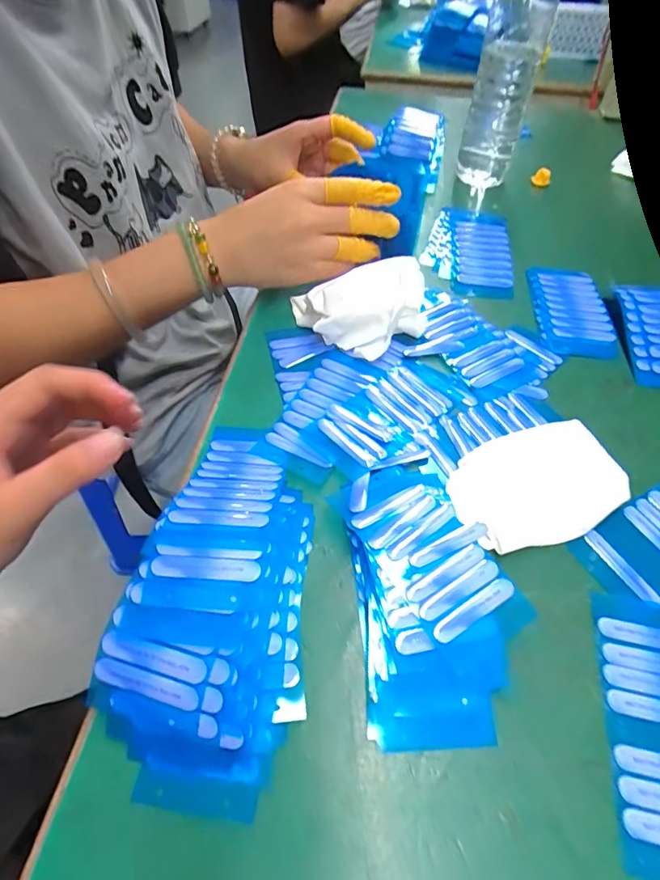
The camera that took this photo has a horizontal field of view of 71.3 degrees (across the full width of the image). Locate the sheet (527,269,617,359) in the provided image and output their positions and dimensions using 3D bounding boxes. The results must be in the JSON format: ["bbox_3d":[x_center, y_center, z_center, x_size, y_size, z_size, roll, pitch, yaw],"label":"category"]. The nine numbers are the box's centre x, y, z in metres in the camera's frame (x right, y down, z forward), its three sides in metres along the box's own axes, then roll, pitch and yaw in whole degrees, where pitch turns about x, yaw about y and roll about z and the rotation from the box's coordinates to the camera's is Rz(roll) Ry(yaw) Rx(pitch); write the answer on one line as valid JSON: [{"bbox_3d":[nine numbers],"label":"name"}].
[{"bbox_3d":[0.216,-0.120,0.417,0.063,0.006,0.119,7,54,4],"label":"sheet"}]

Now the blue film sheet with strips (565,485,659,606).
[{"bbox_3d":[0.206,0.059,0.281,0.117,0.004,0.053,-23,58,-18],"label":"blue film sheet with strips"}]

